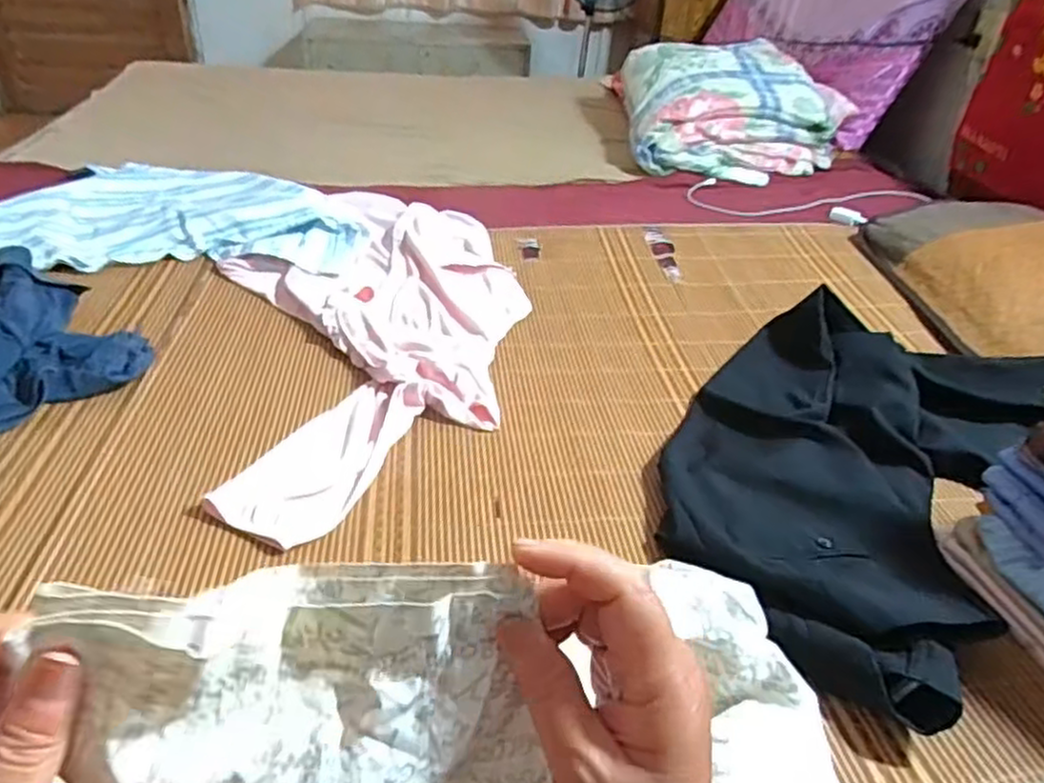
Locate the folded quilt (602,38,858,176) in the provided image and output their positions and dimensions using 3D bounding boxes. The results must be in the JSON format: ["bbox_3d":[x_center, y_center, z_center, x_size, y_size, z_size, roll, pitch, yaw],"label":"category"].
[{"bbox_3d":[0.485,-0.657,1.666,0.520,0.197,0.397,-2,35,-8],"label":"folded quilt"}]

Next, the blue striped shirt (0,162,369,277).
[{"bbox_3d":[-0.558,-0.271,1.126,0.595,0.059,0.376,-5,35,-13],"label":"blue striped shirt"}]

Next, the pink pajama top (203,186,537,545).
[{"bbox_3d":[-0.179,-0.108,0.957,0.407,0.058,0.741,-8,36,-16],"label":"pink pajama top"}]

